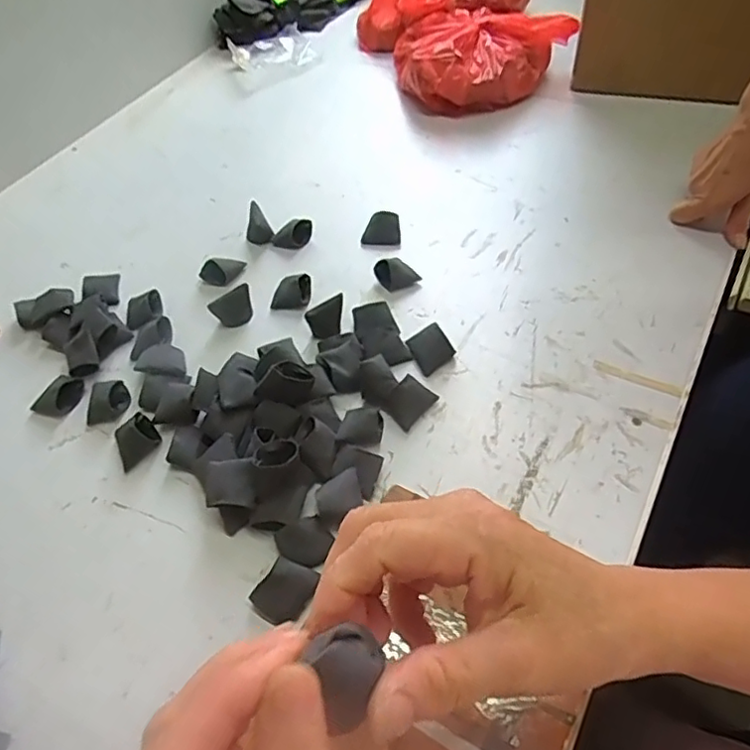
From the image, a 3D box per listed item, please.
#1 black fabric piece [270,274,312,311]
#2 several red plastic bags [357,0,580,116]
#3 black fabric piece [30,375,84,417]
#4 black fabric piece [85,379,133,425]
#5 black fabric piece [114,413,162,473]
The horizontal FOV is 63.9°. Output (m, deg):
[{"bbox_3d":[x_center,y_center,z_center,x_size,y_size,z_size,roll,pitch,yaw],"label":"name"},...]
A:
[{"bbox_3d":[-0.087,-0.086,0.625,0.039,0.019,0.038,2,53,7],"label":"black fabric piece"},{"bbox_3d":[0.134,-0.513,0.884,0.262,0.078,0.354,-19,53,-9],"label":"several red plastic bags"},{"bbox_3d":[-0.298,0.016,0.562,0.040,0.019,0.039,9,54,12],"label":"black fabric piece"},{"bbox_3d":[-0.247,0.023,0.554,0.036,0.019,0.036,-8,52,-1],"label":"black fabric piece"},{"bbox_3d":[-0.208,0.056,0.520,0.039,0.026,0.031,-39,59,-22],"label":"black fabric piece"}]

